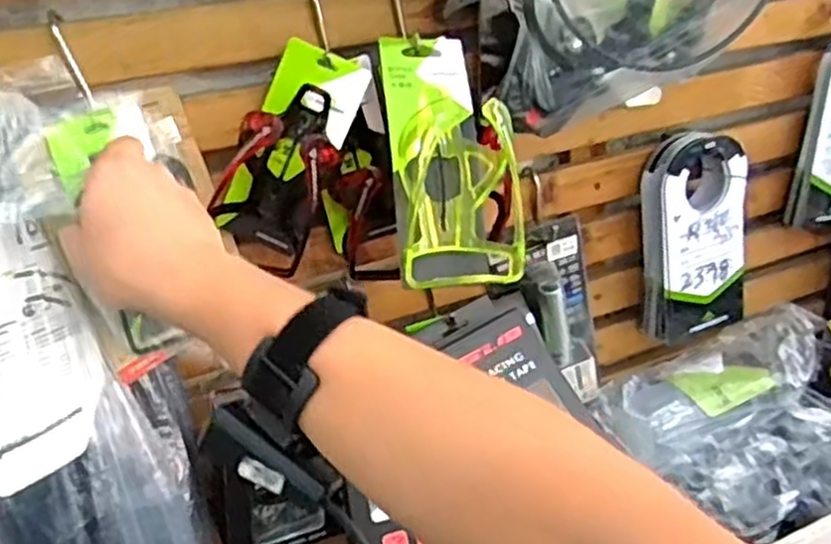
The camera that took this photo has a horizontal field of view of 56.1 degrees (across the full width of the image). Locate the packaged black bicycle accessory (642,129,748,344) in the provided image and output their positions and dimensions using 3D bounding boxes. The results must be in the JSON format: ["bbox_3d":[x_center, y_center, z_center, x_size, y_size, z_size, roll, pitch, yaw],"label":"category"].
[{"bbox_3d":[0.282,-0.032,0.787,0.097,0.213,0.050,-15,27,-21],"label":"packaged black bicycle accessory"}]

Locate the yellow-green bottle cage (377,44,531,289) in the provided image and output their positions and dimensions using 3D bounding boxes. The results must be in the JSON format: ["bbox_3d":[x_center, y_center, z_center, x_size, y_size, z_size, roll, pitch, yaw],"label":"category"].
[{"bbox_3d":[0.019,-0.087,0.540,0.083,0.205,0.088,-9,-14,-9],"label":"yellow-green bottle cage"}]

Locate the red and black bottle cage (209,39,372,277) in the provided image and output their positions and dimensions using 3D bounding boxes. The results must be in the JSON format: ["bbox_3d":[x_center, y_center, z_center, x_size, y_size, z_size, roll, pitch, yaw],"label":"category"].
[{"bbox_3d":[-0.092,-0.081,0.564,0.082,0.168,0.094,20,14,-27],"label":"red and black bottle cage"}]

